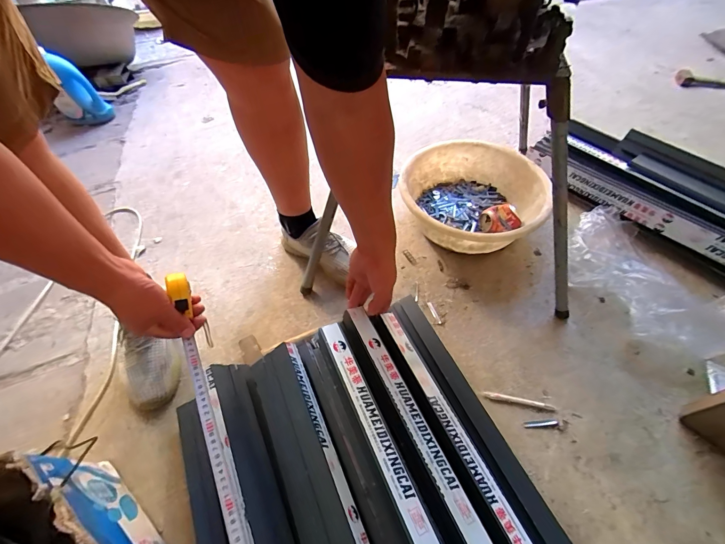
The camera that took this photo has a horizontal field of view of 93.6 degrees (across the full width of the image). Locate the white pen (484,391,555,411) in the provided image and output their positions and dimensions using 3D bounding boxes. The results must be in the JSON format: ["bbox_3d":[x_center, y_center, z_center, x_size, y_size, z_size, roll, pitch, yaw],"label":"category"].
[{"bbox_3d":[0.310,0.255,0.677,0.135,0.010,0.012,11,52,5],"label":"white pen"}]

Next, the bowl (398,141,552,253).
[{"bbox_3d":[0.296,-0.201,0.924,0.343,0.132,0.369,-2,57,3],"label":"bowl"}]

